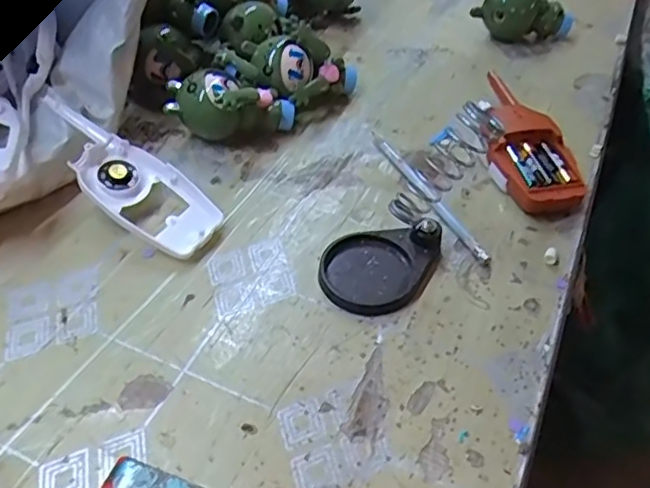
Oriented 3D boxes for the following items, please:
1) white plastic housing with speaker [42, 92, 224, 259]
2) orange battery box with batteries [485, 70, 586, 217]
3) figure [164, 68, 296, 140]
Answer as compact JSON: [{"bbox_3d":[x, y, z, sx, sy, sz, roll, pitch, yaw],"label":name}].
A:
[{"bbox_3d":[-0.150,-0.052,0.448,0.168,0.016,0.061,40,53,10],"label":"white plastic housing with speaker"},{"bbox_3d":[0.167,-0.089,0.510,0.071,0.037,0.165,7,47,3],"label":"orange battery box with batteries"},{"bbox_3d":[-0.078,-0.113,0.509,0.104,0.053,0.057,-1,47,-5],"label":"figure"}]

